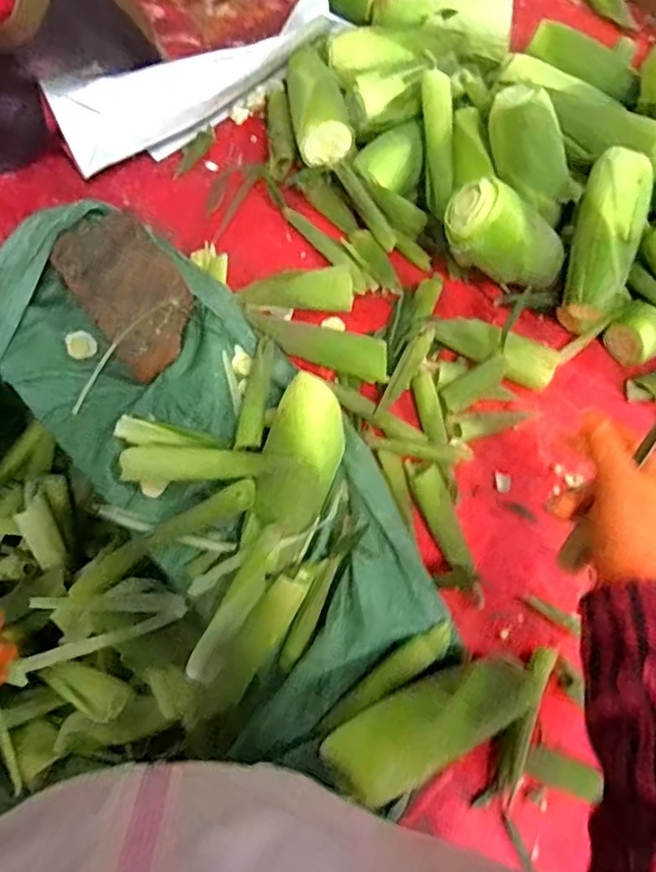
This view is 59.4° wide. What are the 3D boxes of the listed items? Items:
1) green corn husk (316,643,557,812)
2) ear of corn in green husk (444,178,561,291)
[{"bbox_3d":[0.104,0.257,0.523,0.218,0.060,0.075,-24,74,-10],"label":"green corn husk"},{"bbox_3d":[0.200,-0.211,0.623,0.151,0.066,0.055,23,69,-28],"label":"ear of corn in green husk"}]

